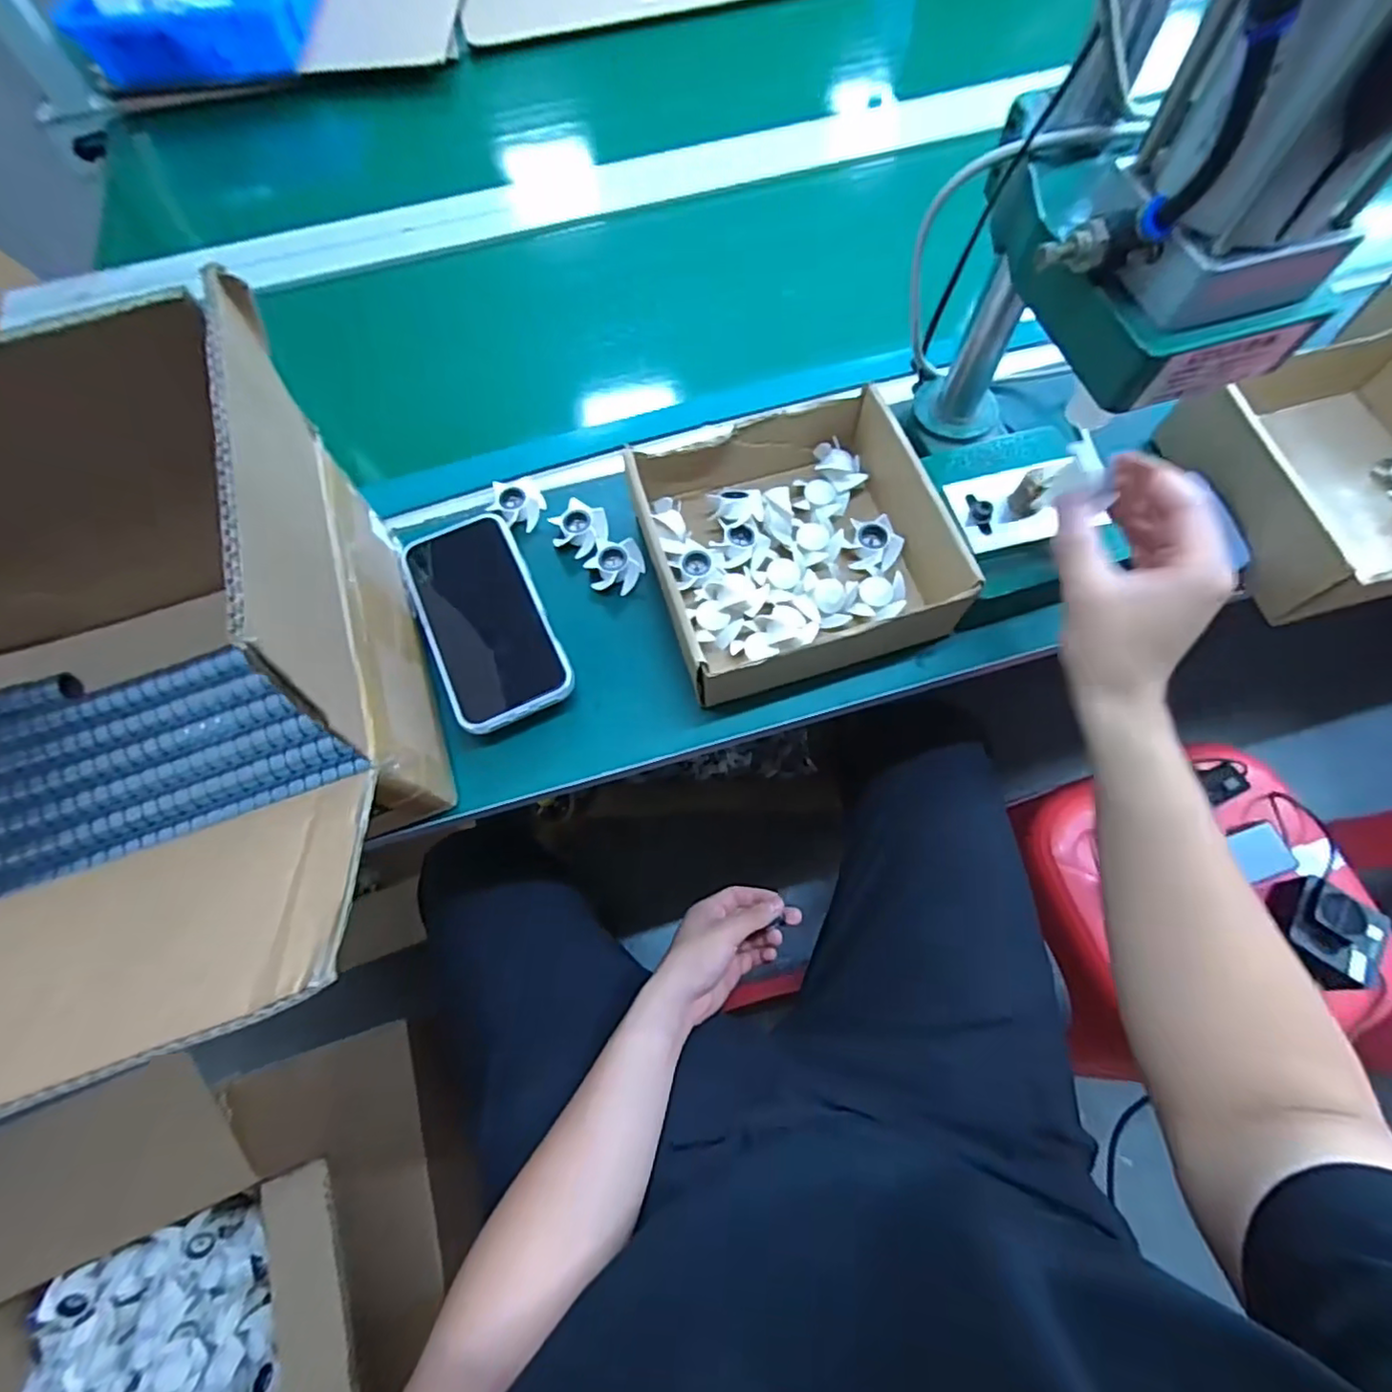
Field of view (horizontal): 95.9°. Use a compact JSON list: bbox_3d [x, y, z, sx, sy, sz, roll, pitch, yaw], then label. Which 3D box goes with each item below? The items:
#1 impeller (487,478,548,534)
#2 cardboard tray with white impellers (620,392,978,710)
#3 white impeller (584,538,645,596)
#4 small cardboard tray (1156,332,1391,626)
[{"bbox_3d":[-0.144,-0.155,0.510,0.039,0.016,0.043,2,67,4],"label":"impeller"},{"bbox_3d":[0.072,-0.115,0.462,0.206,0.072,0.202,-16,67,-4],"label":"cardboard tray with white impellers"},{"bbox_3d":[-0.062,-0.102,0.487,0.043,0.015,0.041,-7,67,0],"label":"white impeller"},{"bbox_3d":[0.489,-0.172,0.466,0.198,0.072,0.209,-12,67,-2],"label":"small cardboard tray"}]

